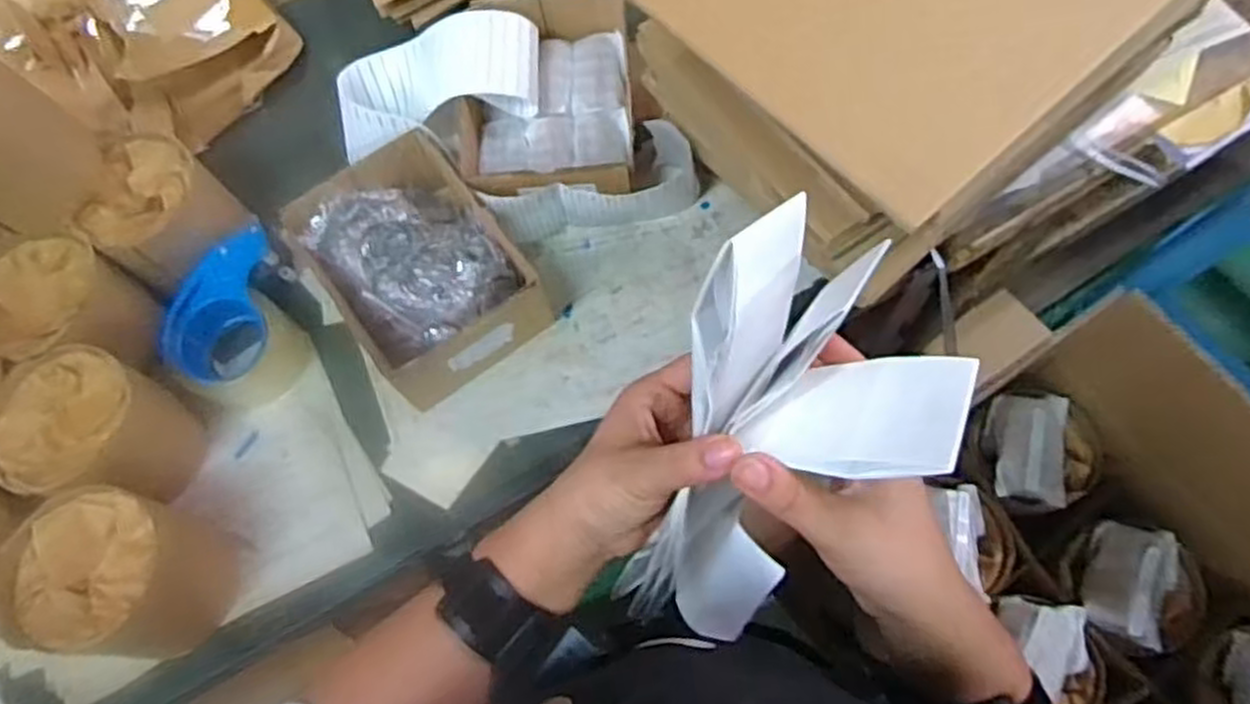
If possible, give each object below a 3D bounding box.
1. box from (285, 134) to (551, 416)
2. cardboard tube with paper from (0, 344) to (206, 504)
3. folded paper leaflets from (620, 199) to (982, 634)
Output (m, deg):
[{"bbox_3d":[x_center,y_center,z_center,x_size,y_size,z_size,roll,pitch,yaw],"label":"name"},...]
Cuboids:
[{"bbox_3d":[-0.181,-0.073,0.722,0.152,0.091,0.209,-38,72,-11],"label":"box"},{"bbox_3d":[-0.445,0.070,0.676,0.118,0.100,0.120,4,69,5],"label":"cardboard tube with paper"},{"bbox_3d":[0.081,0.052,0.395,0.126,0.232,0.083,20,35,8],"label":"folded paper leaflets"}]

